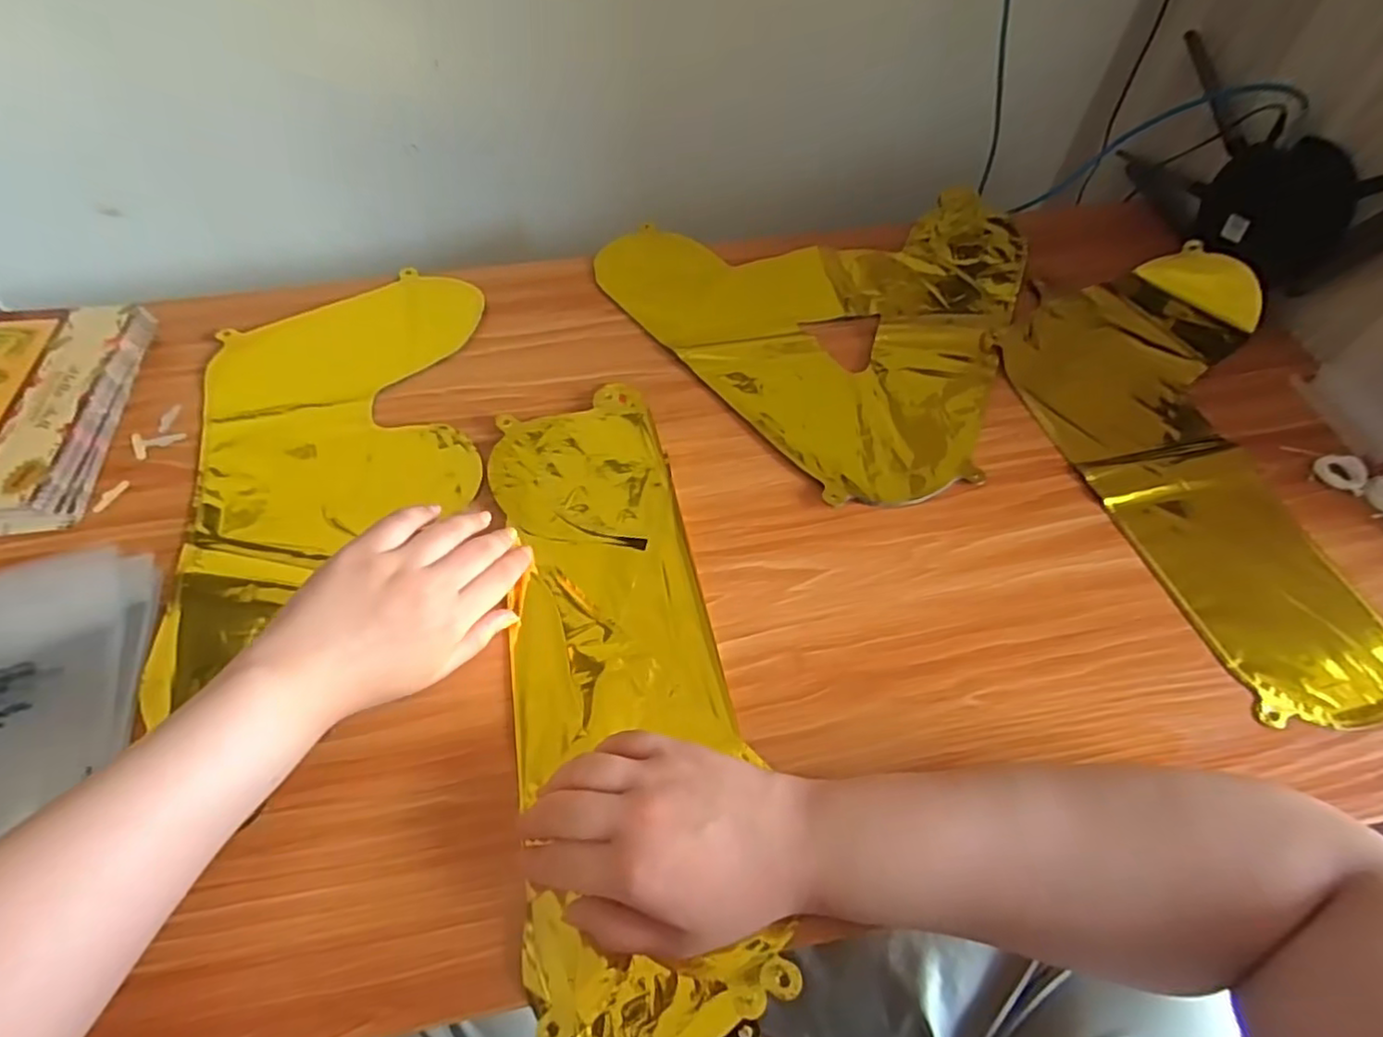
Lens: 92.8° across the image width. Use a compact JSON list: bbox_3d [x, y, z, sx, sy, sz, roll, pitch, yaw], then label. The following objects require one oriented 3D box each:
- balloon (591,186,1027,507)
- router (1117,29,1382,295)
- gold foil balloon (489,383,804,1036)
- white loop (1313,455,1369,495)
[{"bbox_3d":[0.151,-0.198,0.583,0.348,0.011,0.358,-32,62,-19],"label":"balloon"},{"bbox_3d":[0.480,-0.284,0.537,0.032,0.160,0.328,-11,35,-7],"label":"router"},{"bbox_3d":[-0.045,0.090,0.394,0.129,0.008,0.415,-8,58,-5],"label":"gold foil balloon"},{"bbox_3d":[0.475,-0.034,0.479,0.023,0.012,0.034,-36,64,-21],"label":"white loop"}]

